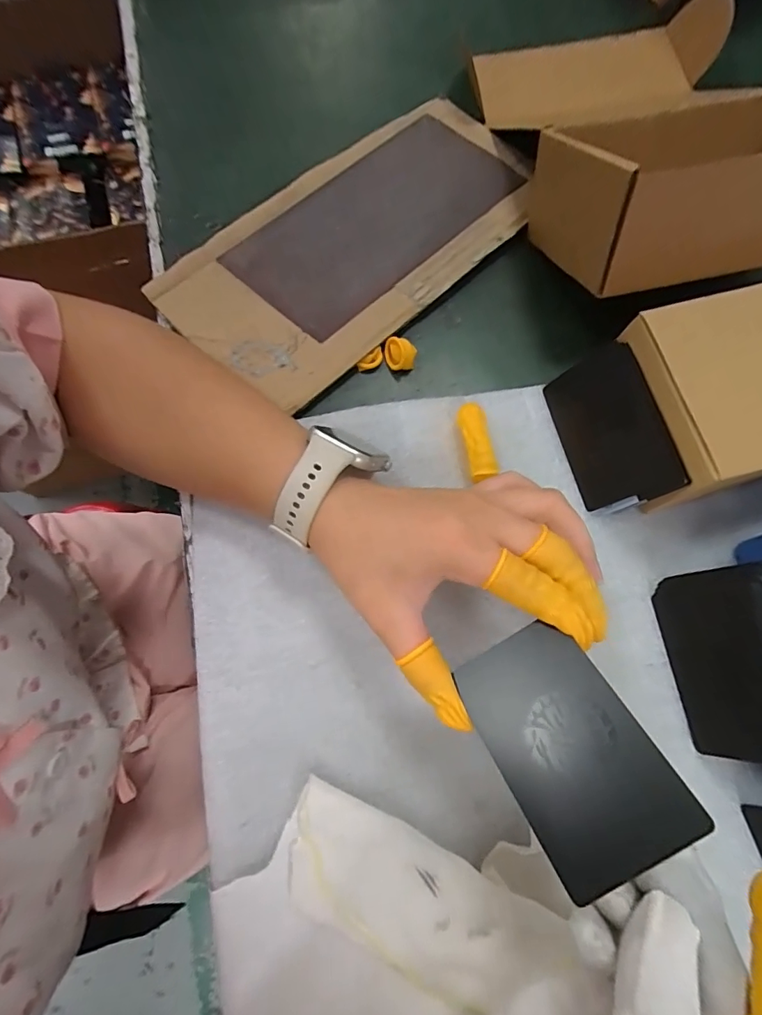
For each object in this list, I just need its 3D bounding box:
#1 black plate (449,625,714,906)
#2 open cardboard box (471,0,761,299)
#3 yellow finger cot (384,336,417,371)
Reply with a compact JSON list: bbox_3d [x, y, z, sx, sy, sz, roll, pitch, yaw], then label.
[{"bbox_3d":[0.070,0.090,0.179,0.053,0.004,0.084,-35,55,5],"label":"black plate"},{"bbox_3d":[0.183,-0.266,0.306,0.180,0.090,0.254,-13,76,-5],"label":"open cardboard box"},{"bbox_3d":[0.013,-0.100,0.300,0.019,0.011,0.018,-7,76,-3],"label":"yellow finger cot"}]

